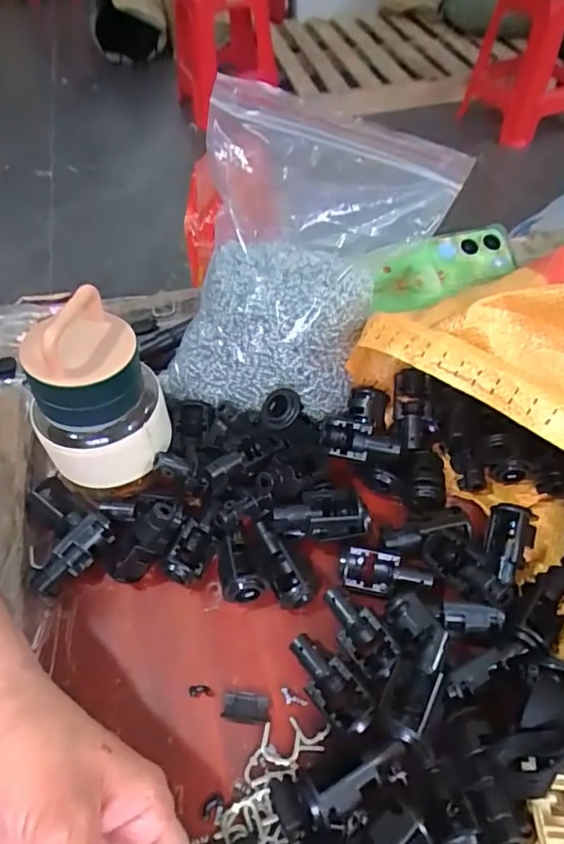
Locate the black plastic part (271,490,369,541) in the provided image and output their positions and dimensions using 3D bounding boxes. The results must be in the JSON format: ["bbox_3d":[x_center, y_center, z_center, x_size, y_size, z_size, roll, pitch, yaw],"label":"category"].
[{"bbox_3d":[0.024,0.057,0.318,0.056,0.031,0.026,0,52,2],"label":"black plastic part"}]

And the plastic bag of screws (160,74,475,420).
[{"bbox_3d":[0.008,-0.104,0.343,0.172,0.155,0.152,16,54,14],"label":"plastic bag of screws"}]

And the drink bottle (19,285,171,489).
[{"bbox_3d":[-0.111,-0.015,0.309,0.069,0.113,0.066,-3,52,0],"label":"drink bottle"}]

